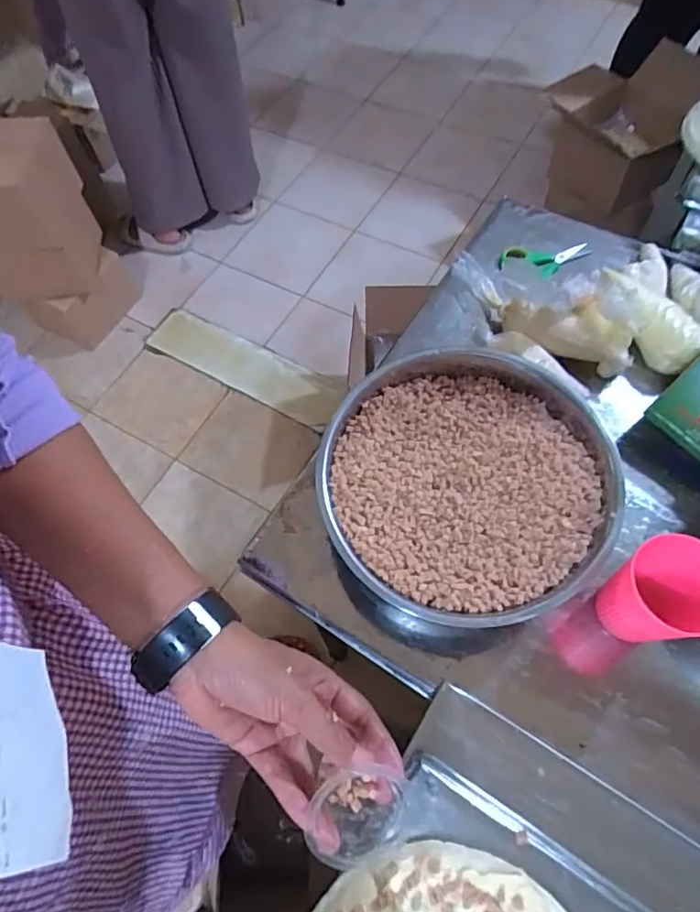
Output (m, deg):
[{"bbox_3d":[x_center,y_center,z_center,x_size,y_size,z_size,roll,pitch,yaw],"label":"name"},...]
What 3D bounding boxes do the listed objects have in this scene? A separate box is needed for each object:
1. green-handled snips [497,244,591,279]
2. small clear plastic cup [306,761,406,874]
[{"bbox_3d":[0.241,-0.244,0.695,0.111,0.019,0.037,-1,65,6],"label":"green-handled snips"},{"bbox_3d":[0.006,0.209,0.319,0.052,0.049,0.047,-1,61,2],"label":"small clear plastic cup"}]

